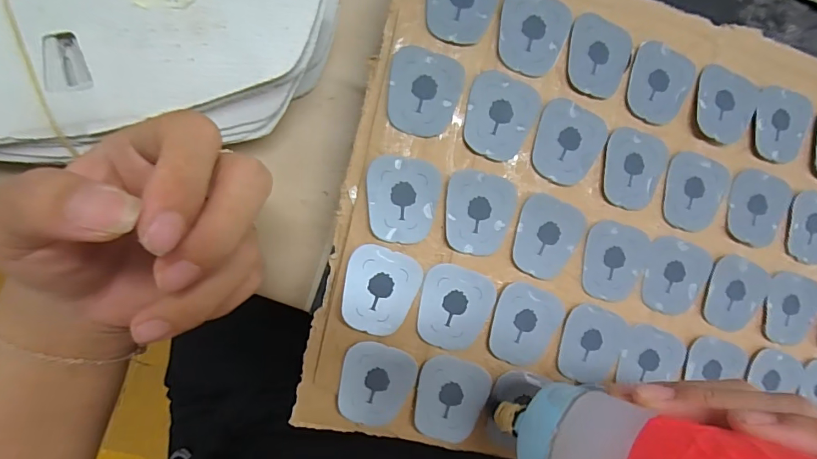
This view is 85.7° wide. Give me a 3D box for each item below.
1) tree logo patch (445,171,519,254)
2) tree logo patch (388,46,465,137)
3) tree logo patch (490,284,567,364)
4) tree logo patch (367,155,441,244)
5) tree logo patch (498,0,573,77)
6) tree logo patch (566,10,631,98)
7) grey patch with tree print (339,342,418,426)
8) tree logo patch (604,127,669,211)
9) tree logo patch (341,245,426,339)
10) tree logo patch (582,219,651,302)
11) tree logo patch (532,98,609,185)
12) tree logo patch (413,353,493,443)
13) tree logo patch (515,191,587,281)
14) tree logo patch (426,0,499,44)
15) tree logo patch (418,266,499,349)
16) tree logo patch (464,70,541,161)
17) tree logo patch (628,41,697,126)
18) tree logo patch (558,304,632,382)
[{"bbox_3d":[0.034,-0.008,0.207,0.033,0.004,0.038,10,91,-11],"label":"tree logo patch"},{"bbox_3d":[0.008,-0.063,0.201,0.033,0.004,0.038,10,91,-11],"label":"tree logo patch"},{"bbox_3d":[0.057,0.047,0.214,0.034,0.004,0.038,23,88,-11],"label":"tree logo patch"},{"bbox_3d":[-0.003,-0.014,0.202,0.033,0.004,0.038,5,92,-11],"label":"tree logo patch"},{"bbox_3d":[0.059,-0.094,0.208,0.034,0.004,0.038,20,89,-11],"label":"tree logo patch"},{"bbox_3d":[0.092,-0.084,0.215,0.033,0.004,0.036,18,89,-11],"label":"tree logo patch"},{"bbox_3d":[-0.016,0.073,0.205,0.034,0.004,0.038,20,89,-11],"label":"grey patch with tree print"},{"bbox_3d":[0.114,-0.030,0.219,0.033,0.004,0.039,4,92,-11],"label":"tree logo patch"},{"bbox_3d":[-0.013,0.028,0.202,0.033,0.004,0.038,18,84,-6],"label":"tree logo patch"},{"bbox_3d":[0.104,0.016,0.220,0.033,0.004,0.039,11,91,-11],"label":"tree logo patch"},{"bbox_3d":[0.077,-0.042,0.213,0.035,0.004,0.038,25,88,-11],"label":"tree logo patch"},{"bbox_3d":[0.020,0.081,0.209,0.033,0.004,0.038,21,89,-11],"label":"tree logo patch"},{"bbox_3d":[0.067,0.004,0.213,0.033,0.004,0.037,22,88,-11],"label":"tree logo patch"},{"bbox_3d":[0.024,-0.106,0.203,0.033,0.004,0.038,14,90,-11],"label":"tree logo patch"},{"bbox_3d":[0.021,0.037,0.208,0.033,0.004,0.038,17,92,-2],"label":"tree logo patch"},{"bbox_3d":[0.044,-0.054,0.207,0.033,0.004,0.039,17,89,-11],"label":"tree logo patch"},{"bbox_3d":[0.127,-0.073,0.220,0.034,0.004,0.038,9,91,-11],"label":"tree logo patch"},{"bbox_3d":[0.093,0.059,0.222,0.034,0.004,0.038,18,89,-11],"label":"tree logo patch"}]

